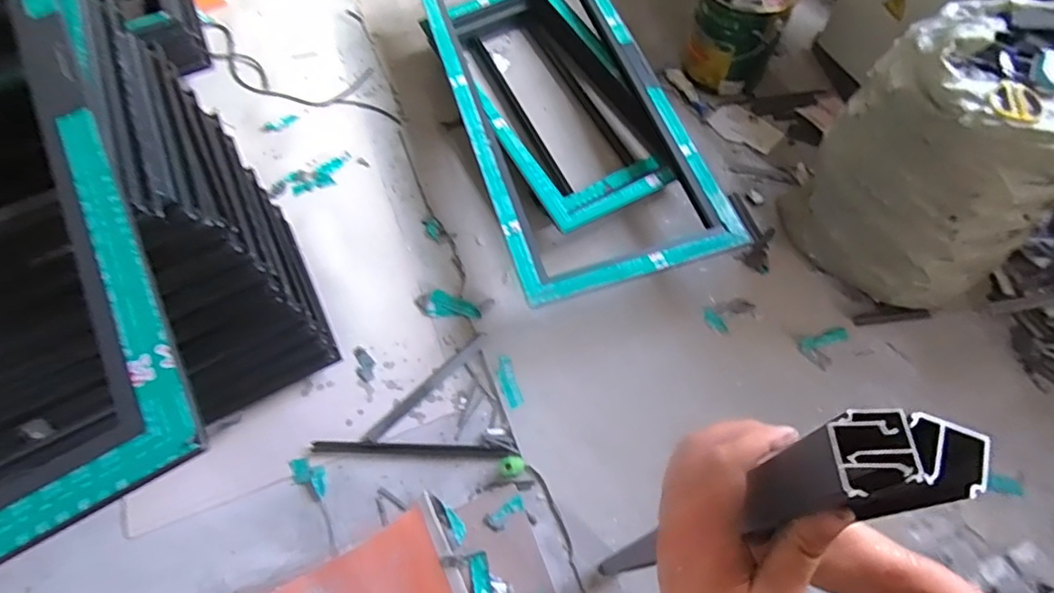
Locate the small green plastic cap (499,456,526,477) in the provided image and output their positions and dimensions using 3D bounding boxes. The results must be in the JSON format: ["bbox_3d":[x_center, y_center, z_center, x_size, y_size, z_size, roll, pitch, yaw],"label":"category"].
[{"bbox_3d":[-0.035,0.406,1.339,0.061,0.022,0.047,-20,64,-8],"label":"small green plastic cap"}]

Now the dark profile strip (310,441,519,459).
[{"bbox_3d":[-0.278,0.376,1.371,0.496,0.014,0.027,1,63,3],"label":"dark profile strip"}]

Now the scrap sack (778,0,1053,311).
[{"bbox_3d":[0.968,-0.283,1.323,0.451,0.664,0.512,-42,69,-17],"label":"scrap sack"}]

